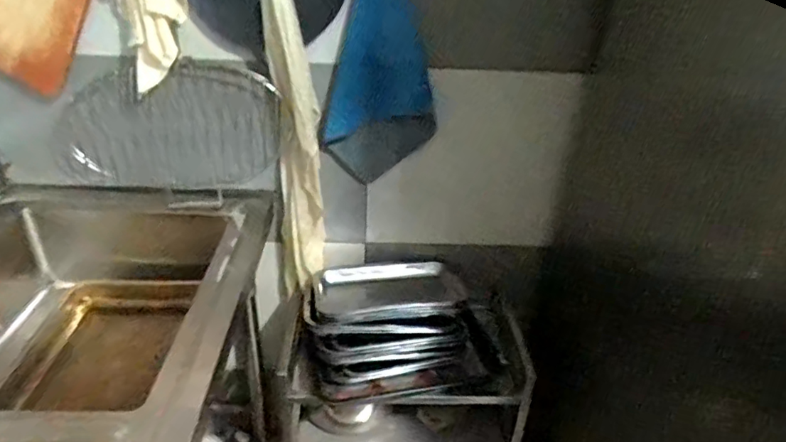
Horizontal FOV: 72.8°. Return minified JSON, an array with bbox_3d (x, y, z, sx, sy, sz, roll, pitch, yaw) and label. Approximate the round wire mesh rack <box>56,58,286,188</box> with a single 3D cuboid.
[{"bbox_3d":[-0.439,-0.178,1.031,0.440,0.247,0.044,-1,31,-1],"label":"round wire mesh rack"}]

